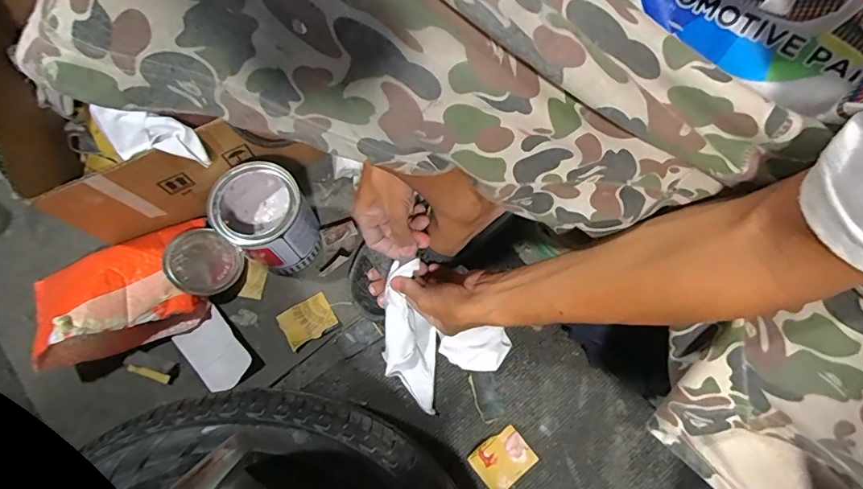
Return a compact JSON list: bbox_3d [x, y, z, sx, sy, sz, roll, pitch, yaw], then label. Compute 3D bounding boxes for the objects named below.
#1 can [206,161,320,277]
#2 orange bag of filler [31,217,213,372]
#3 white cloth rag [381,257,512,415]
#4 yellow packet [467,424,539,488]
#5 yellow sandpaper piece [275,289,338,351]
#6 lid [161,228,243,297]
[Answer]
[{"bbox_3d":[-0.209,-0.029,0.584,0.107,0.129,0.107,-28,73,-9],"label":"can"},{"bbox_3d":[-0.398,0.056,0.570,0.212,0.091,0.142,-23,72,-7],"label":"orange bag of filler"},{"bbox_3d":[-0.001,0.119,0.542,0.164,0.097,0.126,32,74,11],"label":"white cloth rag"},{"bbox_3d":[0.087,0.261,0.548,0.068,0.008,0.056,-36,74,-11],"label":"yellow packet"},{"bbox_3d":[-0.166,0.100,0.604,0.067,0.004,0.054,-30,73,-9],"label":"yellow sandpaper piece"},{"bbox_3d":[-0.307,0.023,0.606,0.095,0.011,0.085,39,61,-4],"label":"lid"}]

